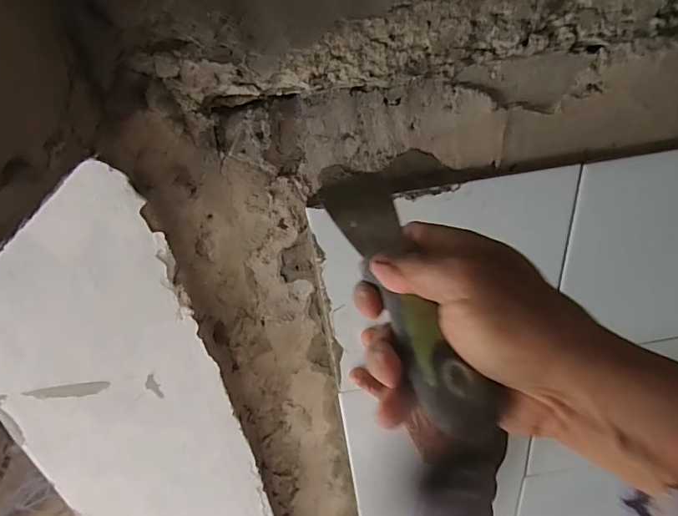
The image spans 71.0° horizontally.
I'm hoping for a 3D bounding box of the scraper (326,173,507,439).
[{"bbox_3d":[0.030,0.010,0.249,0.035,0.023,0.173,-12,43,-6],"label":"scraper"}]

